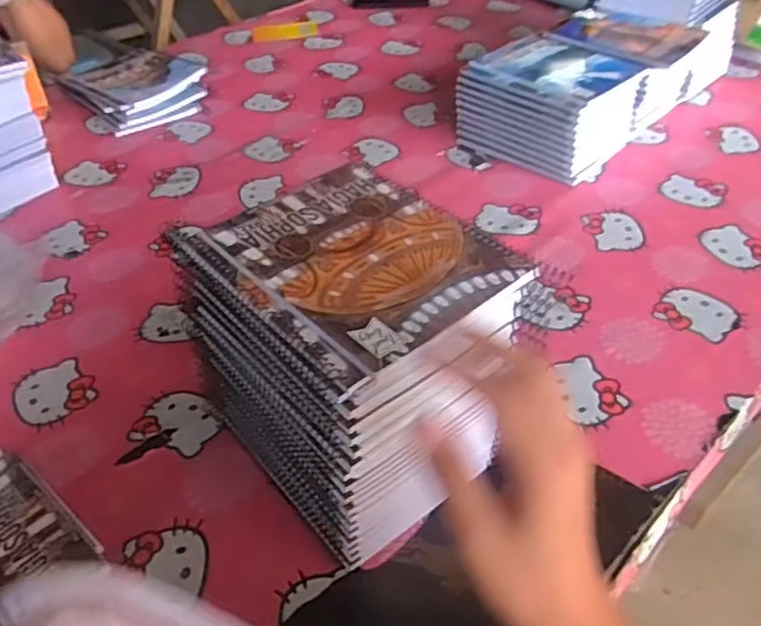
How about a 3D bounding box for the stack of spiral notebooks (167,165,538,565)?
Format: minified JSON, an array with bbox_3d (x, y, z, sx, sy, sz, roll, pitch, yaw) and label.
[{"bbox_3d":[-0.021,0.039,0.538,0.164,0.214,0.195,-30,48,-28],"label":"stack of spiral notebooks"}]

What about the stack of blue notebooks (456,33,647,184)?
[{"bbox_3d":[0.240,-0.296,0.965,0.182,0.120,0.199,-34,50,-31],"label":"stack of blue notebooks"}]

